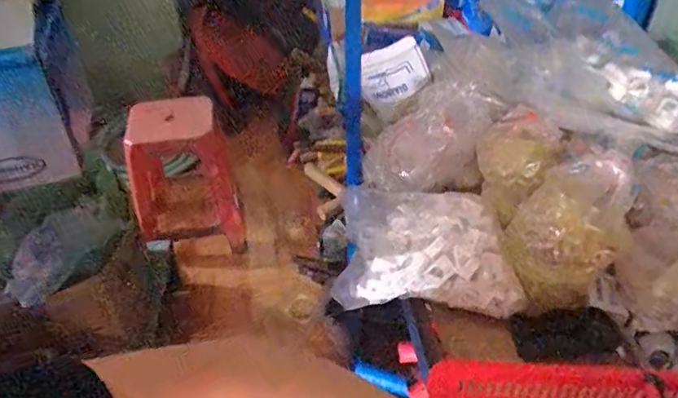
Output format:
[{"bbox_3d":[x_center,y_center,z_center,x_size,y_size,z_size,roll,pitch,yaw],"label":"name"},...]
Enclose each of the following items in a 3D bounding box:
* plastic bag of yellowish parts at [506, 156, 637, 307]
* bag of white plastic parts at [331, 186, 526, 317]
[{"bbox_3d":[0.259,0.026,0.574,0.123,0.142,0.134,14,41,19],"label":"plastic bag of yellowish parts"},{"bbox_3d":[0.106,0.044,0.642,0.208,0.070,0.200,2,39,4],"label":"bag of white plastic parts"}]

